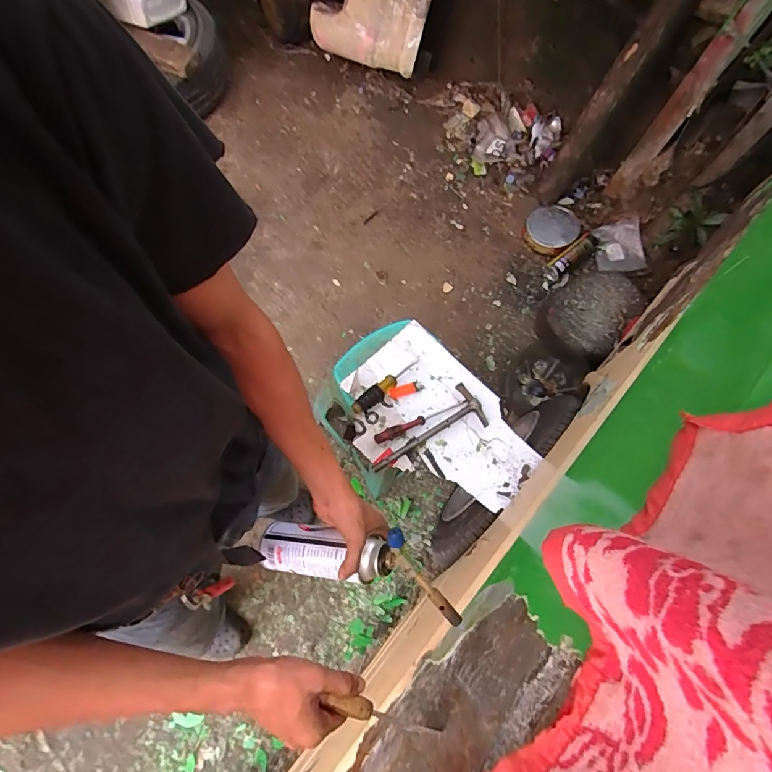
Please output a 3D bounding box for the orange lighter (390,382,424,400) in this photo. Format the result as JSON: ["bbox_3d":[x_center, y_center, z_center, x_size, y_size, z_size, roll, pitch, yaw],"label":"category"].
[{"bbox_3d":[0.043,0.009,0.935,0.074,0.010,0.025,-18,74,-8],"label":"orange lighter"}]

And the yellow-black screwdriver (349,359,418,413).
[{"bbox_3d":[0.002,-0.001,0.915,0.168,0.035,0.033,-39,77,-17],"label":"yellow-black screwdriver"}]

